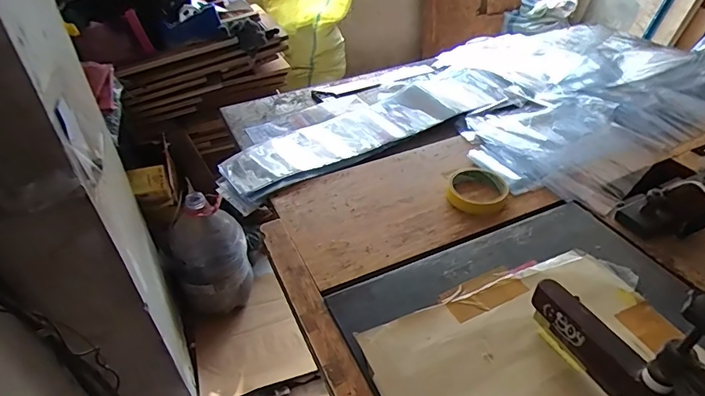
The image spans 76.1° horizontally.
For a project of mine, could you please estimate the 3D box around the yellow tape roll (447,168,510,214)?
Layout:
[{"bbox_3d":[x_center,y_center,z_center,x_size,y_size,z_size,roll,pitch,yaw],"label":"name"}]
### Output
[{"bbox_3d":[0.189,-0.012,0.679,0.084,0.021,0.096,8,39,14],"label":"yellow tape roll"}]

